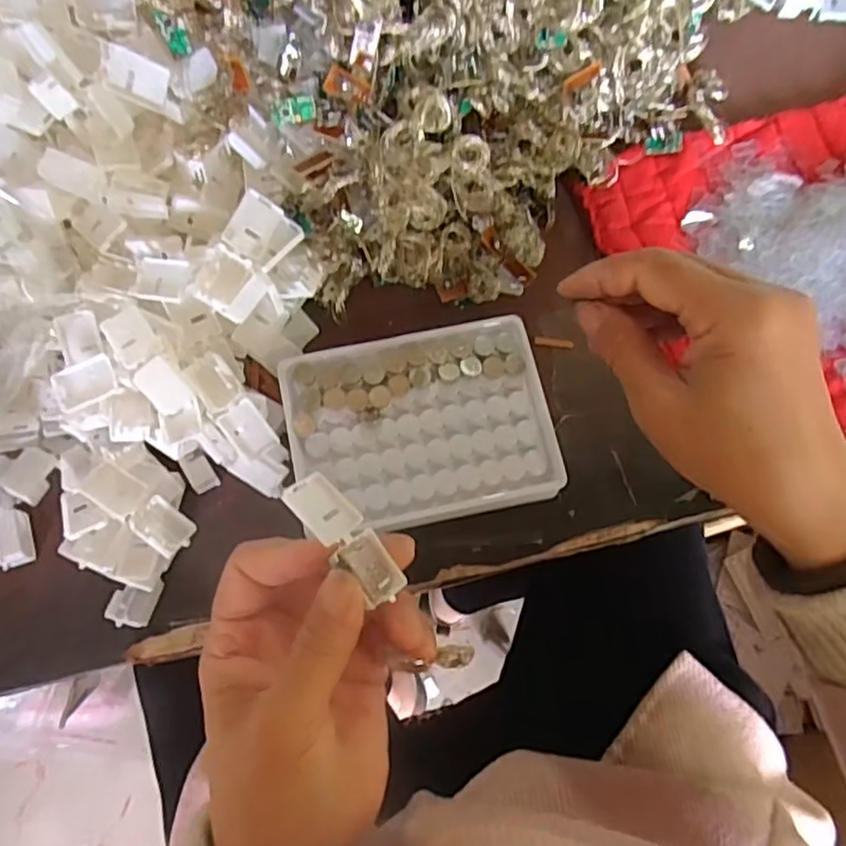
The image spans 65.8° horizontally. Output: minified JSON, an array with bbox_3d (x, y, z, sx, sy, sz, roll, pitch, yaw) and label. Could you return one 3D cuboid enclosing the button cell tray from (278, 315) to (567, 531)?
[{"bbox_3d":[-0.002,0.000,0.335,0.128,0.022,0.097,-10,75,-5],"label":"button cell tray"}]

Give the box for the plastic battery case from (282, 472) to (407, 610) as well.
[{"bbox_3d":[-0.028,0.042,0.246,0.018,0.011,0.055,-42,85,-13],"label":"plastic battery case"}]

